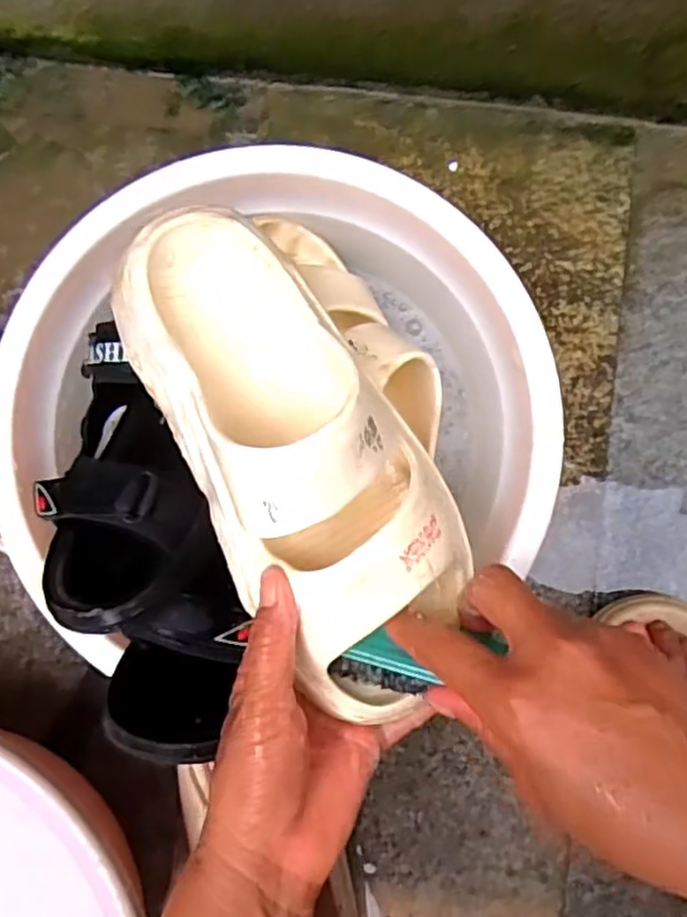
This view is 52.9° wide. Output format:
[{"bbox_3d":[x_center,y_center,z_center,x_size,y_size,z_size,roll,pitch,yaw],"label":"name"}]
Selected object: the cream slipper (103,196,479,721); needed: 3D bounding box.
[{"bbox_3d":[-0.024,-0.003,0.336,0.111,0.089,0.257,-29,82,1],"label":"cream slipper"}]

